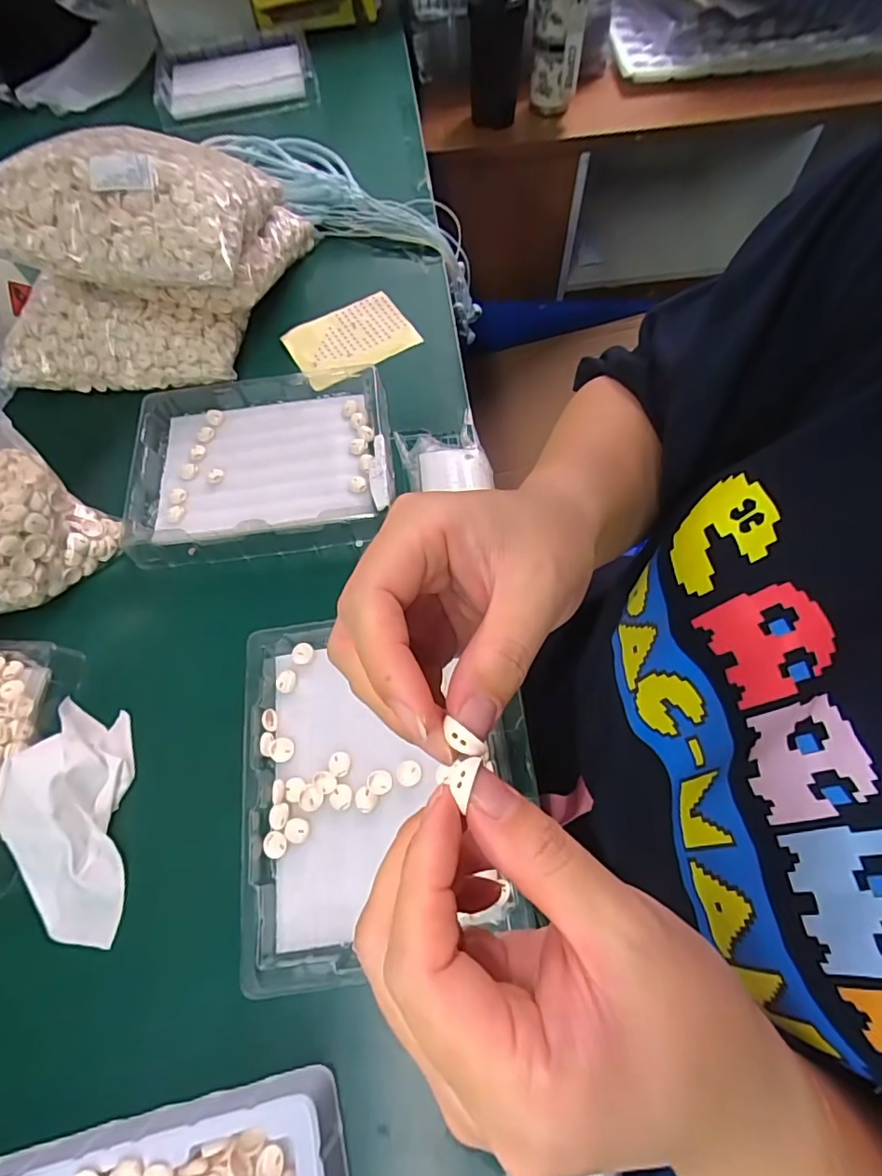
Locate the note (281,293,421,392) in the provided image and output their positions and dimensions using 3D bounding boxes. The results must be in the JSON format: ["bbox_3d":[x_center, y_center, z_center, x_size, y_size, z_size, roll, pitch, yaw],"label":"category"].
[{"bbox_3d":[-0.091,-0.255,0.548,0.119,0.013,0.098,-31,67,-9],"label":"note"}]

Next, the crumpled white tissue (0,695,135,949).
[{"bbox_3d":[-0.246,0.149,0.351,0.059,0.046,0.150,-8,65,-1],"label":"crumpled white tissue"}]

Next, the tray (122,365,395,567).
[{"bbox_3d":[-0.161,-0.119,0.473,0.225,0.031,0.182,-9,65,-1],"label":"tray"}]

